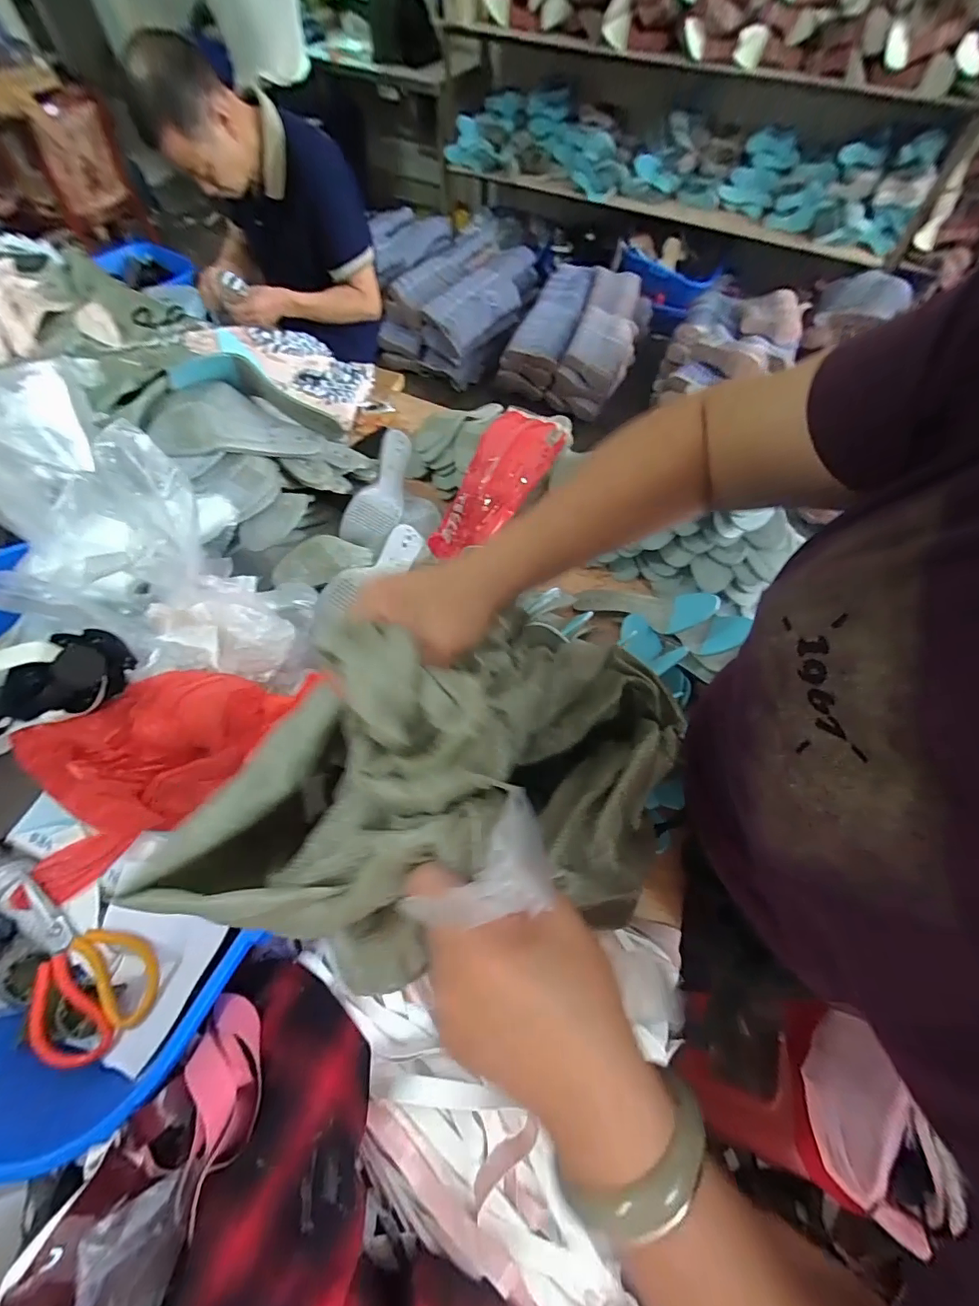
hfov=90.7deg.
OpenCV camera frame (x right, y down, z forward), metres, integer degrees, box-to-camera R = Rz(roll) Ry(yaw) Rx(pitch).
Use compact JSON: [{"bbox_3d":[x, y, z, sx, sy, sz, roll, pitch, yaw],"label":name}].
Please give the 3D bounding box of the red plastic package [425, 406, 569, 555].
[{"bbox_3d":[0.019,-0.316,0.884,0.143,0.075,0.358,33,83,16],"label":"red plastic package"}]

